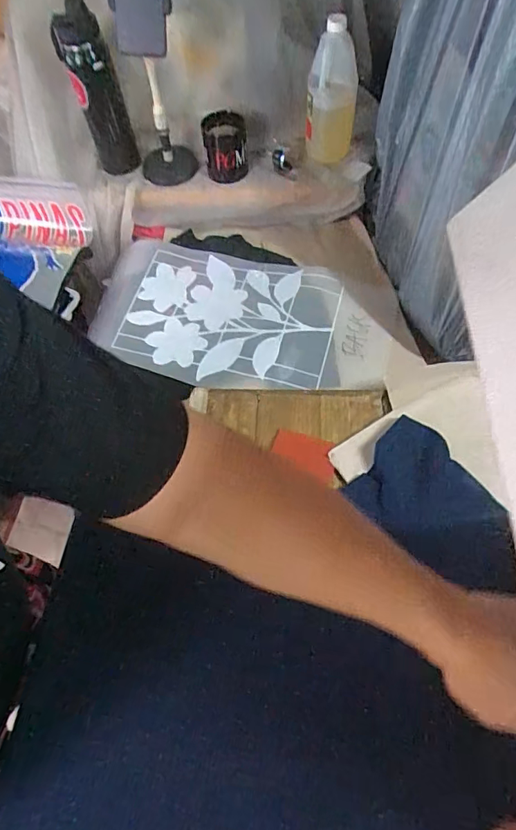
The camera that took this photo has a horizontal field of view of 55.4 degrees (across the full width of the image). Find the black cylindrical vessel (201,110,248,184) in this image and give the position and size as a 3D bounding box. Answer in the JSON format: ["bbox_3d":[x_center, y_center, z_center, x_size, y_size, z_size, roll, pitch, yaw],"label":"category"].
[{"bbox_3d":[-0.063,-0.523,0.965,0.083,0.114,0.071,-3,60,1],"label":"black cylindrical vessel"}]

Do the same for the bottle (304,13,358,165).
[{"bbox_3d":[0.133,-0.571,0.897,0.088,0.232,0.085,3,60,4],"label":"bottle"}]

